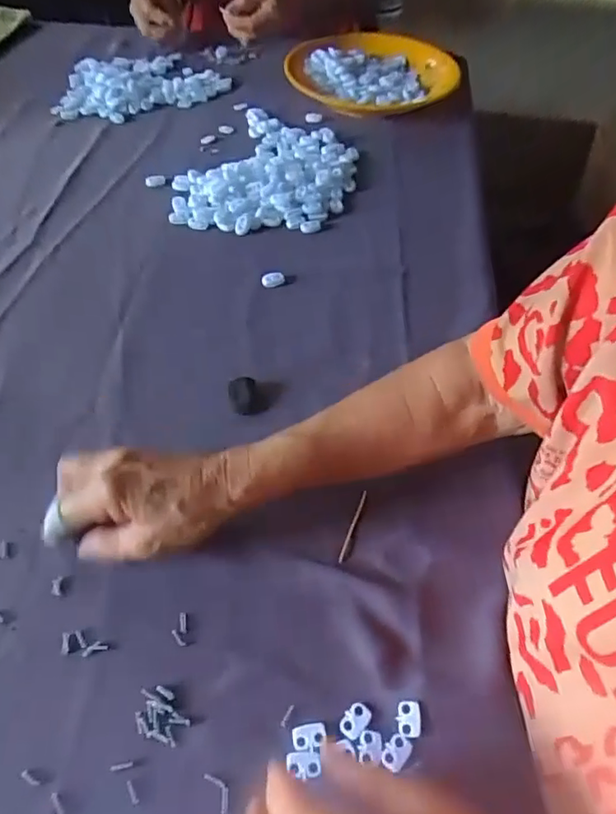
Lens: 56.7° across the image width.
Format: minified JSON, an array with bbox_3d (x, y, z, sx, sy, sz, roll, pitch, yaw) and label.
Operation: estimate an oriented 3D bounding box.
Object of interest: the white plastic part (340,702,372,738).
[{"bbox_3d":[0.027,0.179,0.327,0.013,0.004,0.019,36,57,23],"label":"white plastic part"}]

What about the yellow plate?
[{"bbox_3d":[0.096,-0.480,0.830,0.241,0.057,0.181,7,50,3],"label":"yellow plate"}]

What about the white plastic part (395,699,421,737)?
[{"bbox_3d":[0.058,0.178,0.326,0.013,0.004,0.018,3,50,-1],"label":"white plastic part"}]

